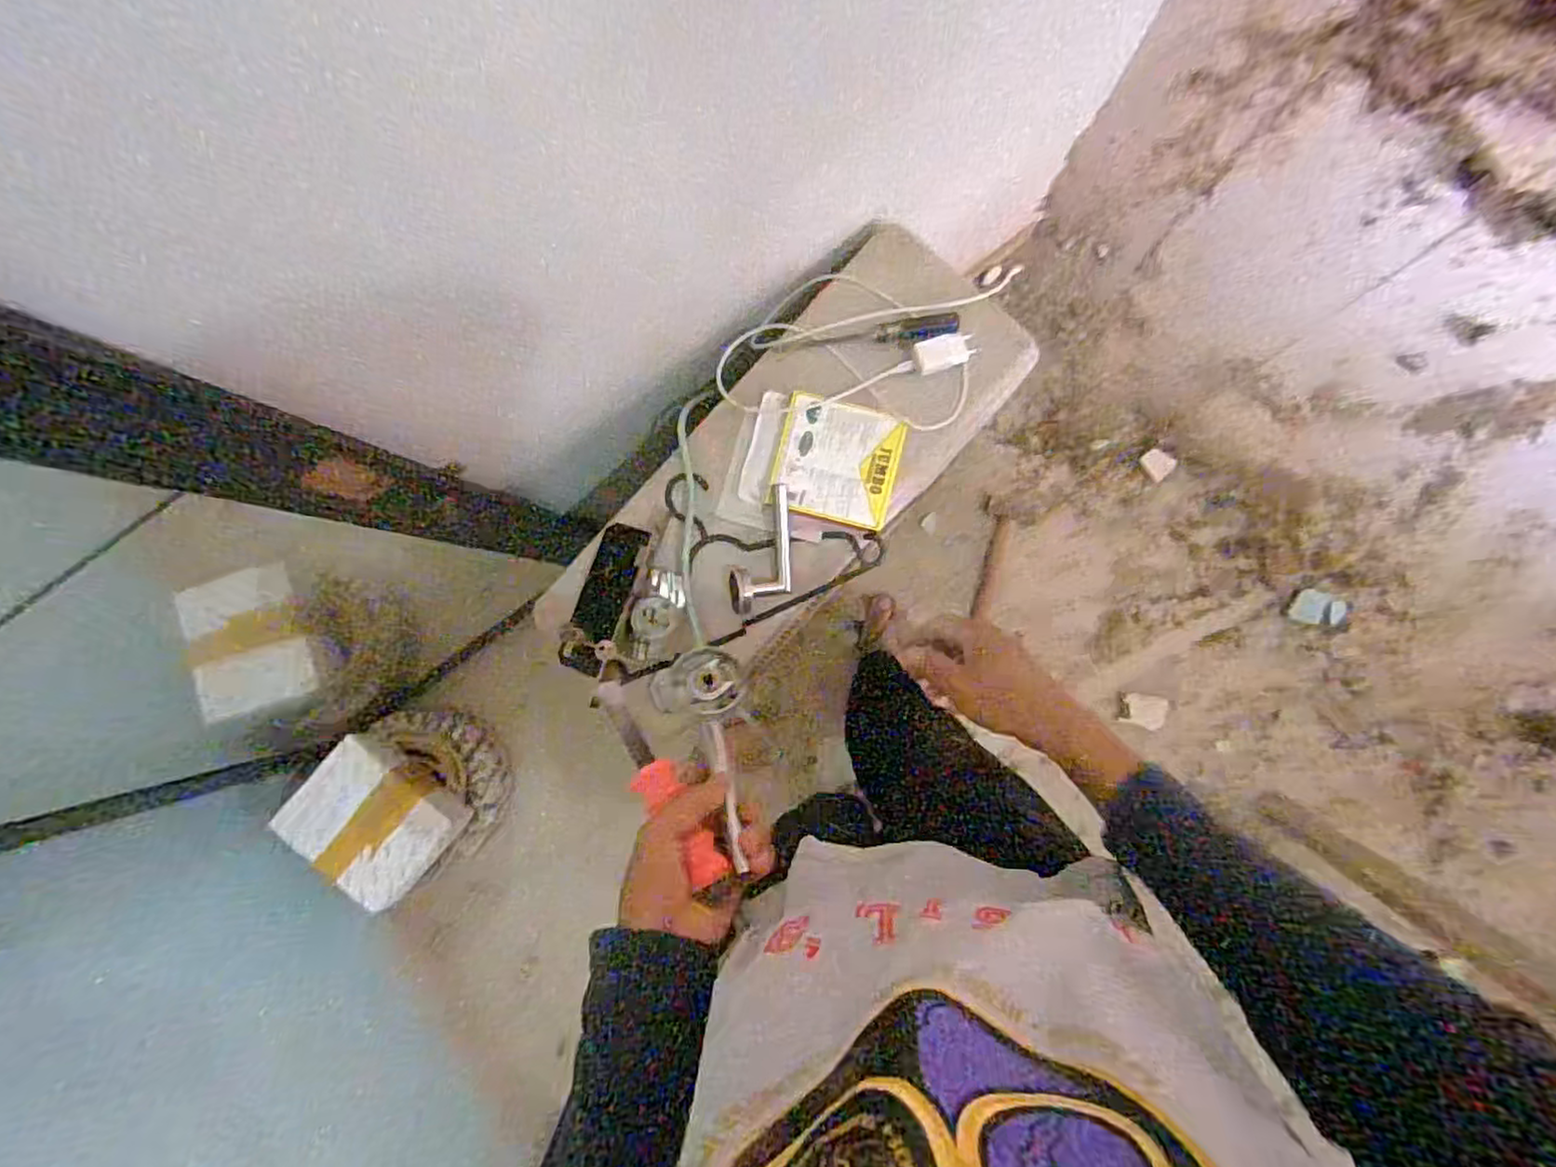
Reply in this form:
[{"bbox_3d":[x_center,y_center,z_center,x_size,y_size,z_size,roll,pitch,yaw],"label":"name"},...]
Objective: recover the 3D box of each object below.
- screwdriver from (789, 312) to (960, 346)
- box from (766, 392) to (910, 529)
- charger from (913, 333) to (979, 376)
[{"bbox_3d":[0.111,-0.290,0.788,0.186,0.026,0.024,-3,88,3],"label":"screwdriver"},{"bbox_3d":[0.067,-0.138,0.783,0.139,0.017,0.134,14,89,4],"label":"box"},{"bbox_3d":[0.191,-0.263,0.780,0.069,0.016,0.037,-17,87,3],"label":"charger"}]

